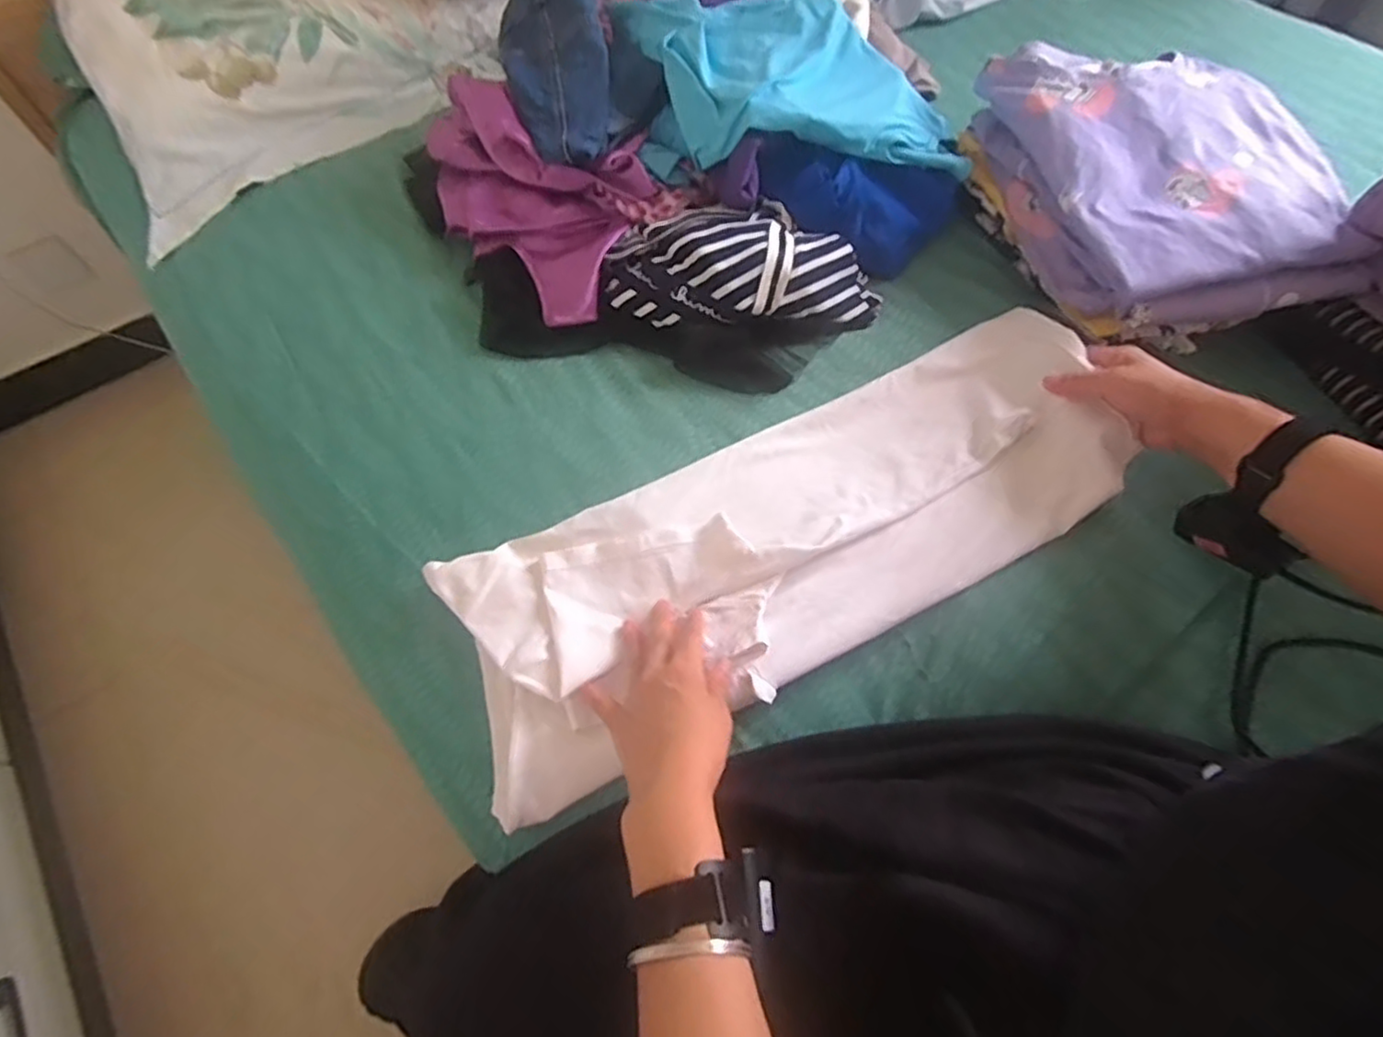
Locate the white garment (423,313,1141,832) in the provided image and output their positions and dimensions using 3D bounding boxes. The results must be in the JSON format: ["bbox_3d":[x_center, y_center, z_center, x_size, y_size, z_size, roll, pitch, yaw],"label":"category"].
[{"bbox_3d":[0.089,0.006,0.554,0.581,0.051,0.211,-25,64,-9],"label":"white garment"}]

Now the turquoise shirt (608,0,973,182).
[{"bbox_3d":[0.098,-0.452,0.695,0.365,0.087,0.217,3,60,3],"label":"turquoise shirt"}]

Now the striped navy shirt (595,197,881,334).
[{"bbox_3d":[0.050,-0.244,0.663,0.269,0.069,0.128,-5,62,-1],"label":"striped navy shirt"}]

